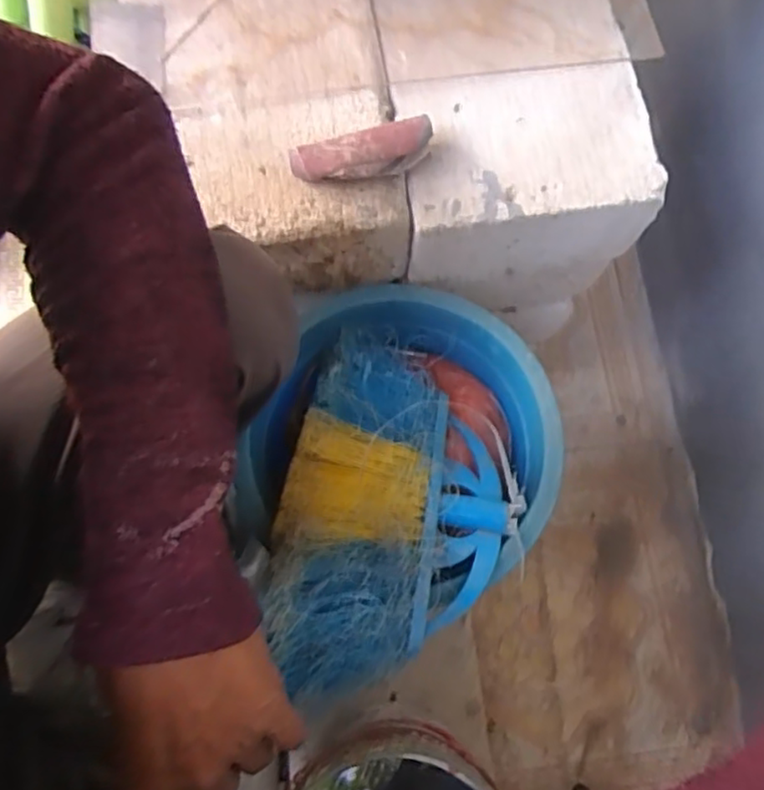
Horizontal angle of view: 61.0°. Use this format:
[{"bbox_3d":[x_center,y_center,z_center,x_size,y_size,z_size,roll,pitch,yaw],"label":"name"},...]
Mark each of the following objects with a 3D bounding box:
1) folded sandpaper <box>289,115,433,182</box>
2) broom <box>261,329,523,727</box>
[{"bbox_3d":[-0.013,-0.174,0.478,0.104,0.028,0.032,-17,74,-7],"label":"folded sandpaper"},{"bbox_3d":[0.013,0.080,0.488,0.172,0.060,0.289,12,49,-9],"label":"broom"}]

